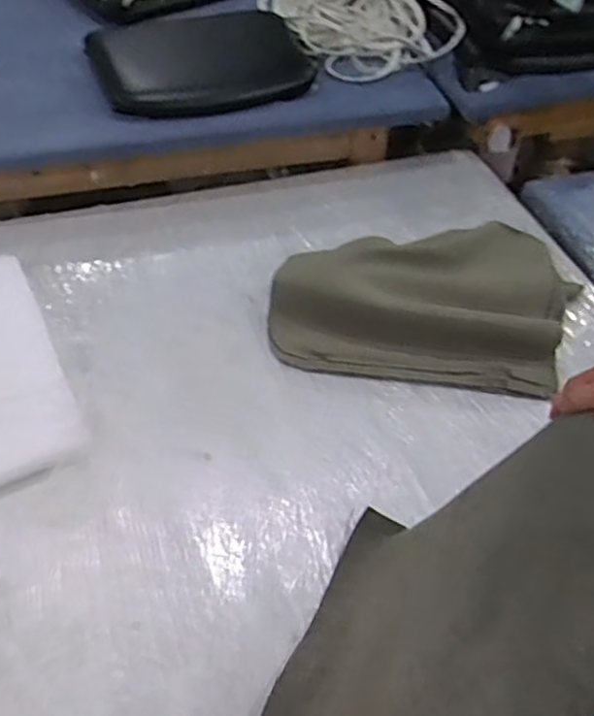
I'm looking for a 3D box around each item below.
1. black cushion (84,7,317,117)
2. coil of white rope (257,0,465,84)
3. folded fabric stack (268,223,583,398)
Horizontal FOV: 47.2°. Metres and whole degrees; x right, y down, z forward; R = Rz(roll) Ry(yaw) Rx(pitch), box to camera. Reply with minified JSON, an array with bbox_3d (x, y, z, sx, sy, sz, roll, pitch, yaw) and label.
[{"bbox_3d":[-0.223,-0.674,1.557,0.507,0.073,0.440,-1,47,-1],"label":"black cushion"},{"bbox_3d":[0.139,-0.860,1.660,0.350,0.090,0.509,-18,50,-17],"label":"coil of white rope"},{"bbox_3d":[0.224,-0.122,1.191,0.510,0.105,0.378,8,49,5],"label":"folded fabric stack"}]

